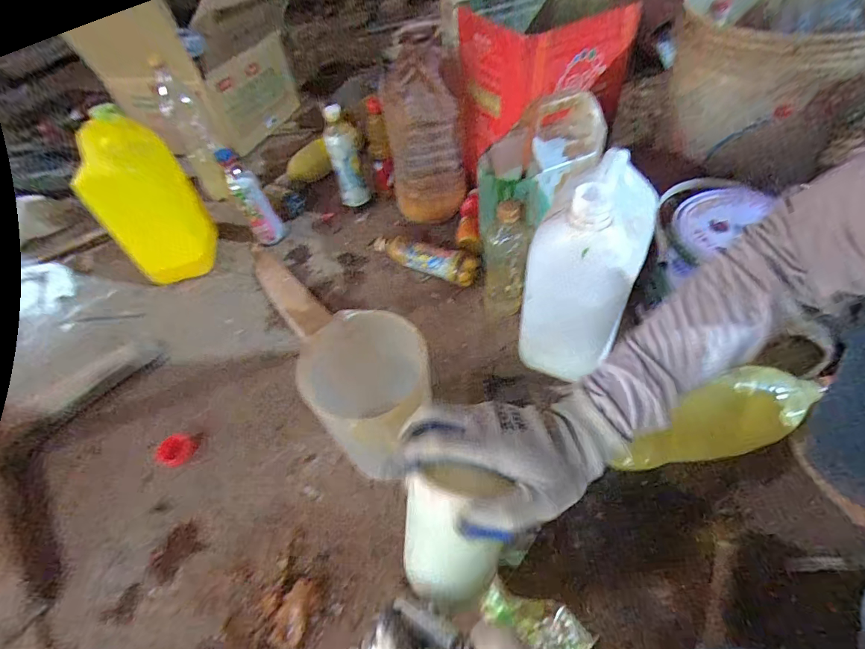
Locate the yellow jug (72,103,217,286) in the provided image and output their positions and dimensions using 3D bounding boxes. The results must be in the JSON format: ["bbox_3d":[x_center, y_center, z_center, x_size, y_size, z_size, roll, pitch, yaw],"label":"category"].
[{"bbox_3d":[-0.543,-0.237,0.803,0.129,0.278,0.161,-12,50,-4],"label":"yellow jug"}]

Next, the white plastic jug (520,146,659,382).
[{"bbox_3d":[0.202,-0.071,0.537,0.109,0.261,0.158,25,58,25],"label":"white plastic jug"}]

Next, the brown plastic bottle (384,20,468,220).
[{"bbox_3d":[-0.014,-0.368,0.808,0.143,0.336,0.131,-11,50,-3],"label":"brown plastic bottle"}]

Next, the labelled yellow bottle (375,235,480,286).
[{"bbox_3d":[-0.018,-0.127,0.791,0.220,0.061,0.058,20,55,22],"label":"labelled yellow bottle"}]

